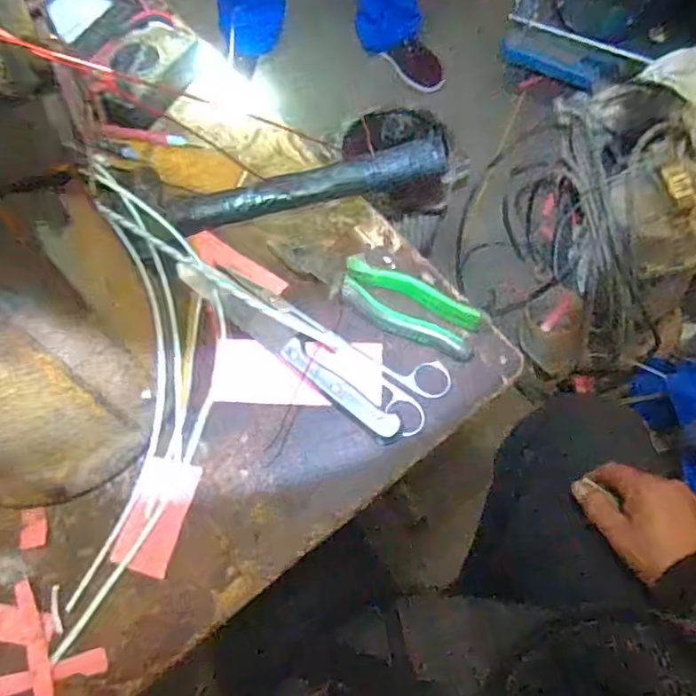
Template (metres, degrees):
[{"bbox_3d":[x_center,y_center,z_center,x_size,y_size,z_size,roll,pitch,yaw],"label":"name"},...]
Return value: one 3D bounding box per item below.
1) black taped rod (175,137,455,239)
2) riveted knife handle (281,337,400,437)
[{"bbox_3d":[-0.030,-0.143,0.515,0.244,0.023,0.028,-16,66,-7],"label":"black taped rod"},{"bbox_3d":[-0.007,0.031,0.446,0.111,0.013,0.019,38,71,16],"label":"riveted knife handle"}]

